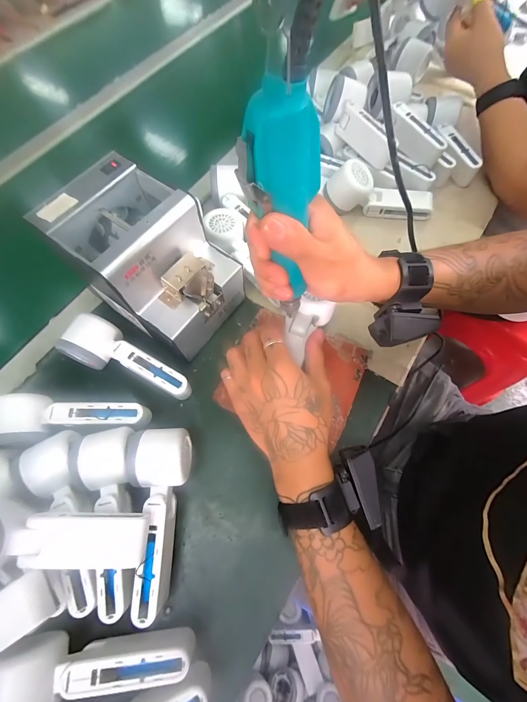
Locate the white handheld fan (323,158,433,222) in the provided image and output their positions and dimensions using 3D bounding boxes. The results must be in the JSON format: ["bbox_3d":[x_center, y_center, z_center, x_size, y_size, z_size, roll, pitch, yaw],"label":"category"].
[{"bbox_3d":[0.180,-0.248,0.452,0.163,0.063,0.053,7,68,4],"label":"white handheld fan"}]

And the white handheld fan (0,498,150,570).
[{"bbox_3d":[-0.189,0.166,0.258,0.166,0.050,0.053,7,67,-11],"label":"white handheld fan"}]

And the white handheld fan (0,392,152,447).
[{"bbox_3d":[-0.210,0.078,0.325,0.146,0.058,0.053,-1,68,1],"label":"white handheld fan"}]

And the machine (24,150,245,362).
[{"bbox_3d":[-0.127,-0.098,0.348,0.173,0.149,0.126,30,71,13],"label":"machine"}]

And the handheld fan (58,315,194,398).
[{"bbox_3d":[-0.156,0.008,0.355,0.153,0.063,0.055,17,69,8],"label":"handheld fan"}]

